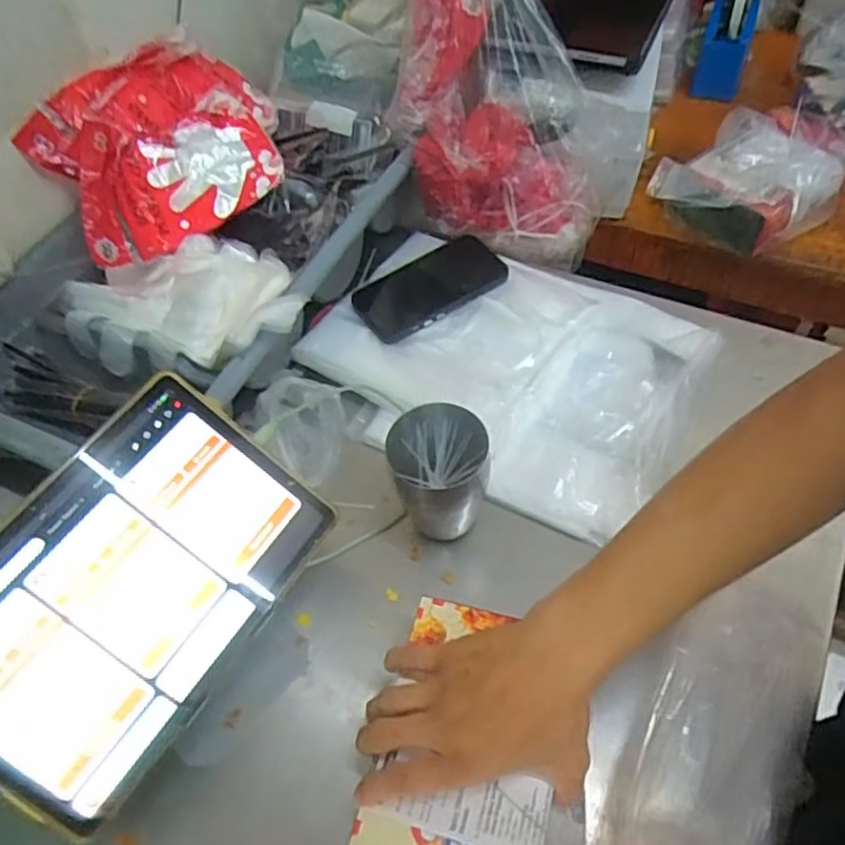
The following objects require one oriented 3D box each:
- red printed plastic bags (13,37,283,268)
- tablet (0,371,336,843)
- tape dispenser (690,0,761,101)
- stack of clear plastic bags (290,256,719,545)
[{"bbox_3d":[-0.274,-0.299,0.735,0.243,0.093,0.243,-17,54,-7],"label":"red printed plastic bags"},{"bbox_3d":[-0.192,0.105,0.461,0.169,0.007,0.255,41,63,-8],"label":"tablet"},{"bbox_3d":[0.419,-0.540,0.952,0.058,0.144,0.155,15,57,16],"label":"tape dispenser"},{"bbox_3d":[0.070,-0.068,0.662,0.344,0.028,0.255,23,59,21],"label":"stack of clear plastic bags"}]

